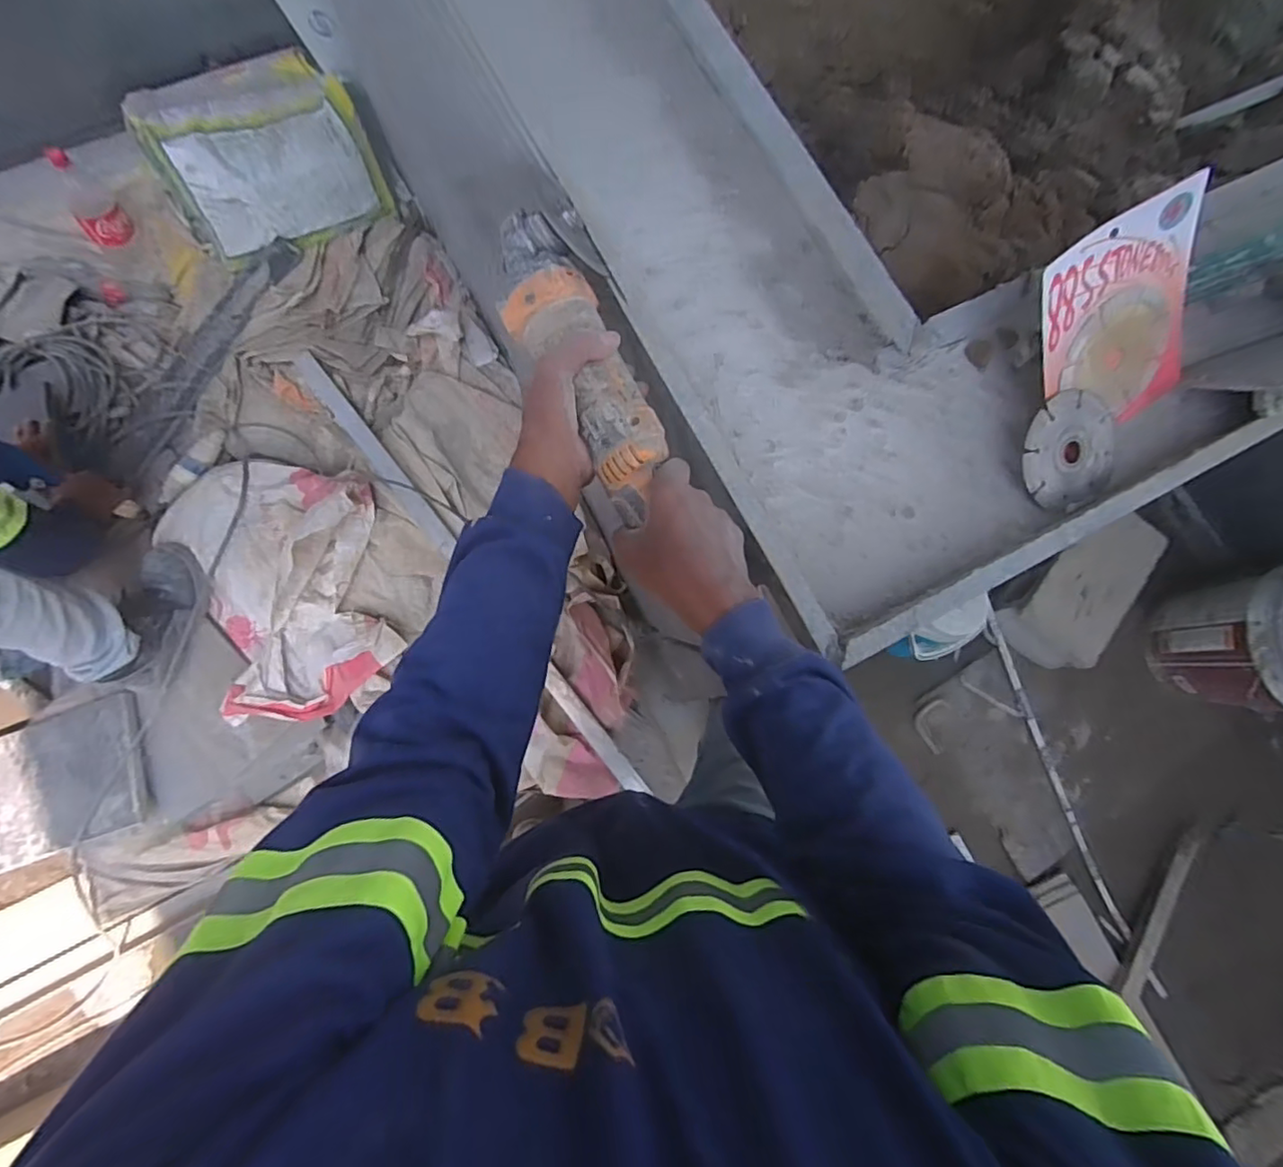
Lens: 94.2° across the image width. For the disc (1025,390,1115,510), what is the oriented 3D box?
[{"bbox_3d":[0.370,-0.112,0.511,0.093,0.009,0.097,-3,101,-13],"label":"disc"}]

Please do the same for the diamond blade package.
[{"bbox_3d":[0.382,-0.205,0.477,0.127,0.013,0.168,-30,124,2],"label":"diamond blade package"}]

